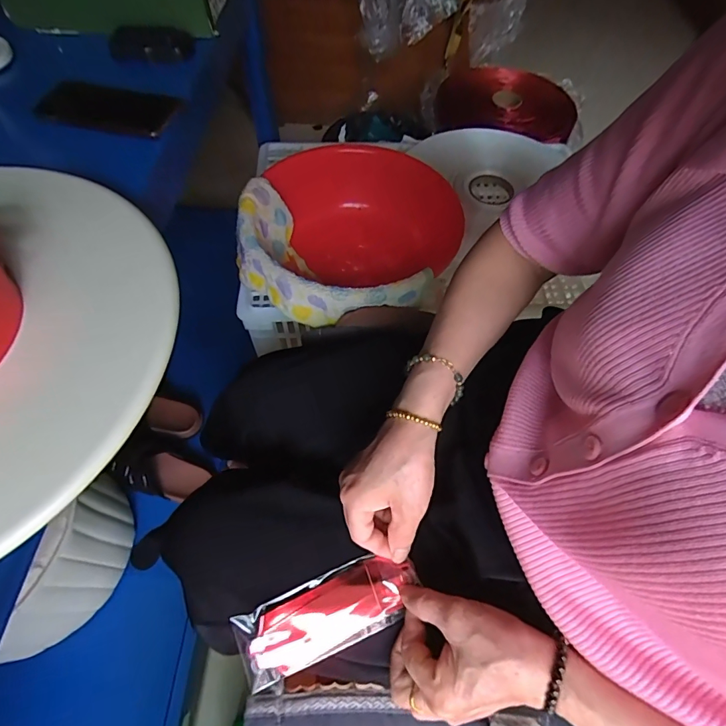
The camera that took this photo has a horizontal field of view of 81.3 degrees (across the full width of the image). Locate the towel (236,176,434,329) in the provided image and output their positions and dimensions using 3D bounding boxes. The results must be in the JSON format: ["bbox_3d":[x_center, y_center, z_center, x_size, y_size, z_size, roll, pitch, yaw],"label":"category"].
[{"bbox_3d":[-0.073,-0.132,0.633,0.314,0.110,0.147,37,65,18],"label":"towel"}]

